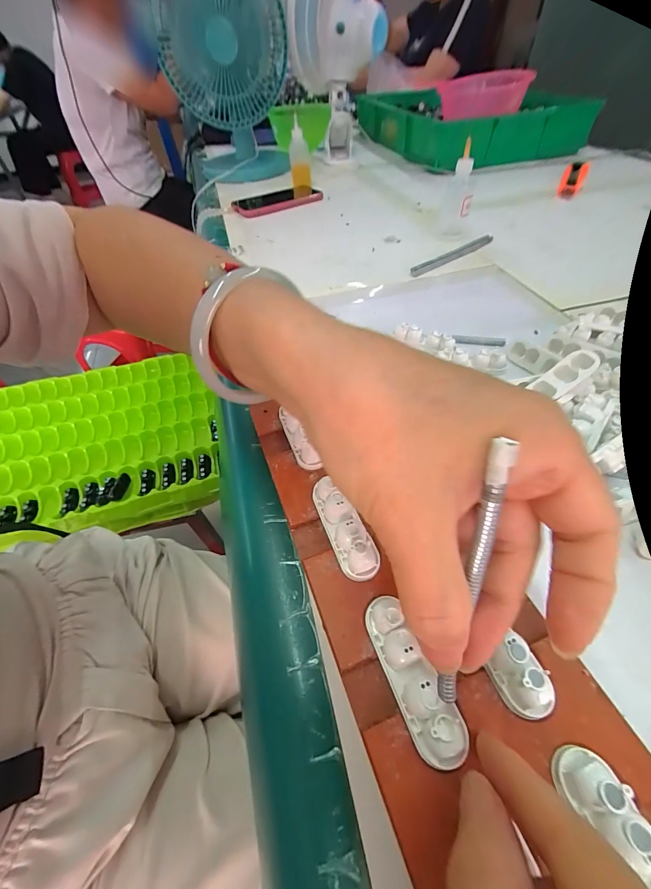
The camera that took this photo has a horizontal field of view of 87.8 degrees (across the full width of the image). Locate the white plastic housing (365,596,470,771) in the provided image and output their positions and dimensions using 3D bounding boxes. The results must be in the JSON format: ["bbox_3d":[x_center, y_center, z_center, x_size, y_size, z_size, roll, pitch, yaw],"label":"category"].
[{"bbox_3d":[0.035,0.095,0.140,0.017,0.018,0.061,-20,49,-13],"label":"white plastic housing"}]

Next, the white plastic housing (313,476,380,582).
[{"bbox_3d":[0.008,0.043,0.185,0.017,0.016,0.060,-22,52,-15],"label":"white plastic housing"}]

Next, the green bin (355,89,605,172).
[{"bbox_3d":[0.341,-0.841,0.881,0.383,0.085,0.597,-11,50,-5],"label":"green bin"}]

